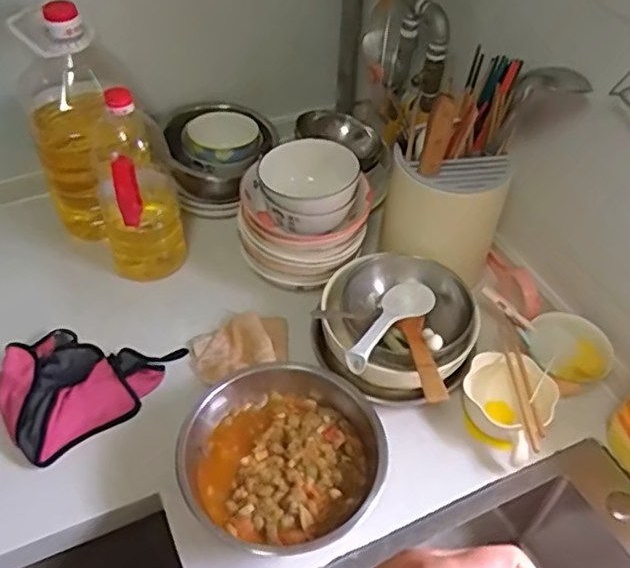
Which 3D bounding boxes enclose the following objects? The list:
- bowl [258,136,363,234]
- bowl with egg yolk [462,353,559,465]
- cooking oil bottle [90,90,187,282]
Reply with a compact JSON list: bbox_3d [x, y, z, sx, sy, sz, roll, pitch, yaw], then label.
[{"bbox_3d":[-0.007,-0.136,0.859,0.129,0.059,0.134,1,48,-1],"label":"bowl"},{"bbox_3d":[0.241,0.147,0.778,0.087,0.065,0.125,-22,52,-21],"label":"bowl with egg yolk"},{"bbox_3d":[-0.244,-0.122,0.868,0.103,0.290,0.107,-14,50,-14],"label":"cooking oil bottle"}]

